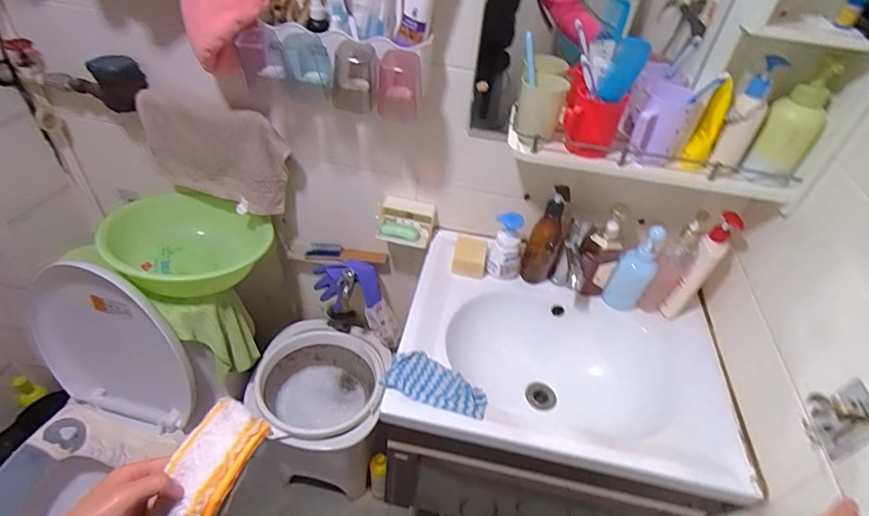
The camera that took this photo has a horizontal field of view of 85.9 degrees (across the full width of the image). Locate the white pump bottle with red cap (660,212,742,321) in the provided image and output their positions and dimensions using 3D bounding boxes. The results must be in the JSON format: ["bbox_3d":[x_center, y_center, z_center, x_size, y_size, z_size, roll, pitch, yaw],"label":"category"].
[{"bbox_3d":[0.528,0.024,0.932,0.049,0.244,0.046,-15,46,-23],"label":"white pump bottle with red cap"}]

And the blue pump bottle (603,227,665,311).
[{"bbox_3d":[0.425,0.018,0.976,0.075,0.199,0.074,30,46,23],"label":"blue pump bottle"}]

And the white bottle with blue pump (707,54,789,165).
[{"bbox_3d":[0.499,-0.228,0.742,0.050,0.164,0.048,30,46,23],"label":"white bottle with blue pump"}]

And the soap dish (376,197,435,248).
[{"bbox_3d":[-0.064,-0.084,1.072,0.126,0.070,0.092,9,42,2],"label":"soap dish"}]

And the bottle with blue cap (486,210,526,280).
[{"bbox_3d":[0.162,-0.032,1.011,0.075,0.159,0.067,14,42,7],"label":"bottle with blue cap"}]

